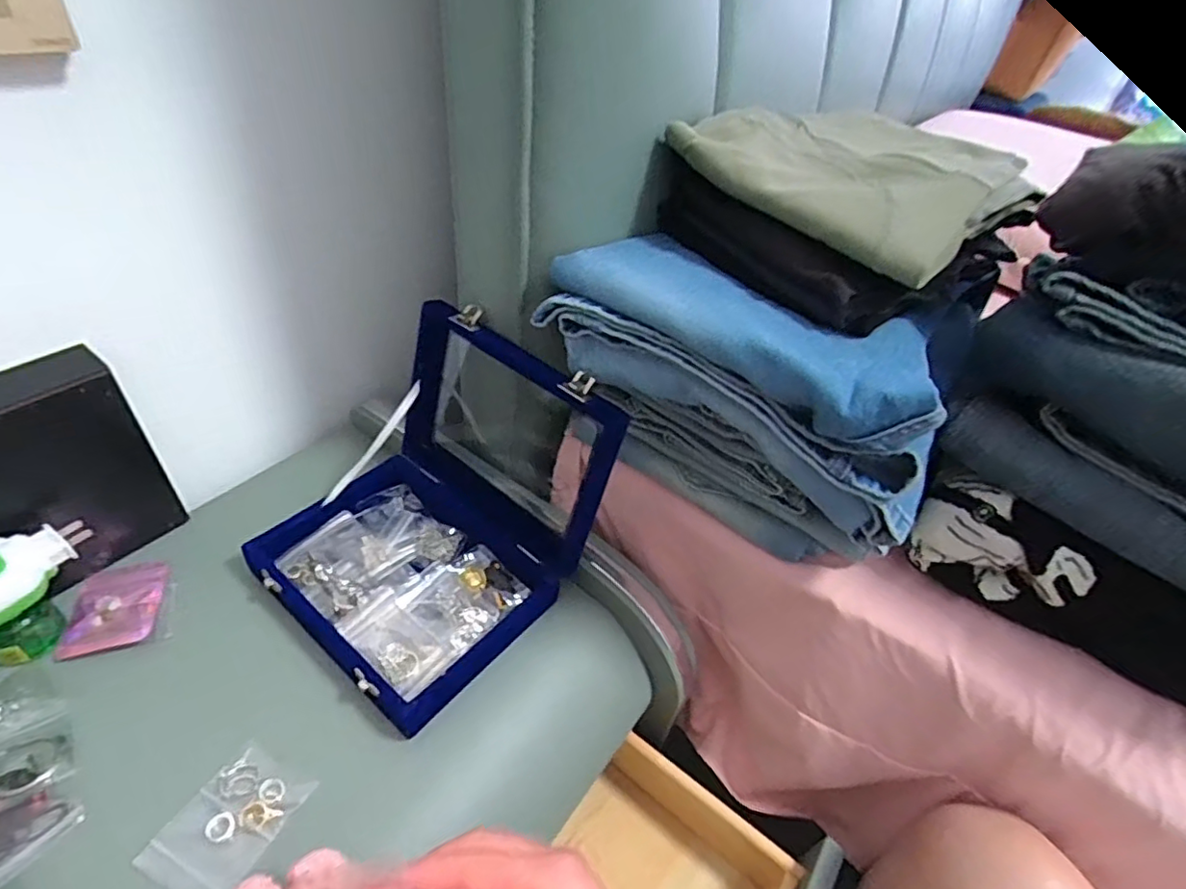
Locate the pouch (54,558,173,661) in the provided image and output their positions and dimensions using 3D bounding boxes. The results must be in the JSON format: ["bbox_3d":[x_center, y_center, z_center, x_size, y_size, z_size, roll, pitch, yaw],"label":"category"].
[{"bbox_3d":[-0.357,0.120,0.457,0.060,0.005,0.079,-10,44,-19],"label":"pouch"}]

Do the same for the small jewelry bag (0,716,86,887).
[{"bbox_3d":[-0.341,0.211,0.365,0.078,0.007,0.057,34,48,28],"label":"small jewelry bag"}]

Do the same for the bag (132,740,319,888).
[{"bbox_3d":[-0.220,0.228,0.368,0.058,0.010,0.078,23,43,17],"label":"bag"}]

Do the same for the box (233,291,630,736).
[{"bbox_3d":[-0.127,0.035,0.459,0.204,0.170,0.208,31,46,25],"label":"box"}]

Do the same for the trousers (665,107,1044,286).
[{"bbox_3d":[0.193,-0.202,0.452,0.222,0.038,0.210,-29,52,-34],"label":"trousers"}]

